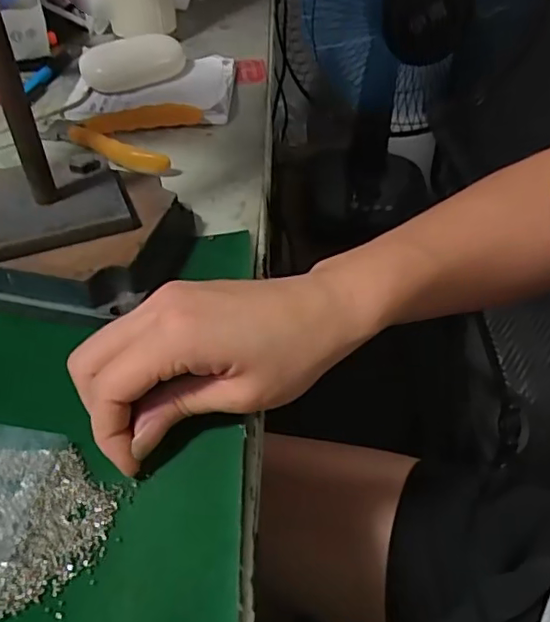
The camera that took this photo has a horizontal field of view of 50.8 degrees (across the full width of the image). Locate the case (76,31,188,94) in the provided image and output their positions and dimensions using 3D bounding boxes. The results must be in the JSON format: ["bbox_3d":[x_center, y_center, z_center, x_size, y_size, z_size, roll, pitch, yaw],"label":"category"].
[{"bbox_3d":[-0.128,-0.227,0.532,0.094,0.033,0.037,-24,50,-23],"label":"case"}]

